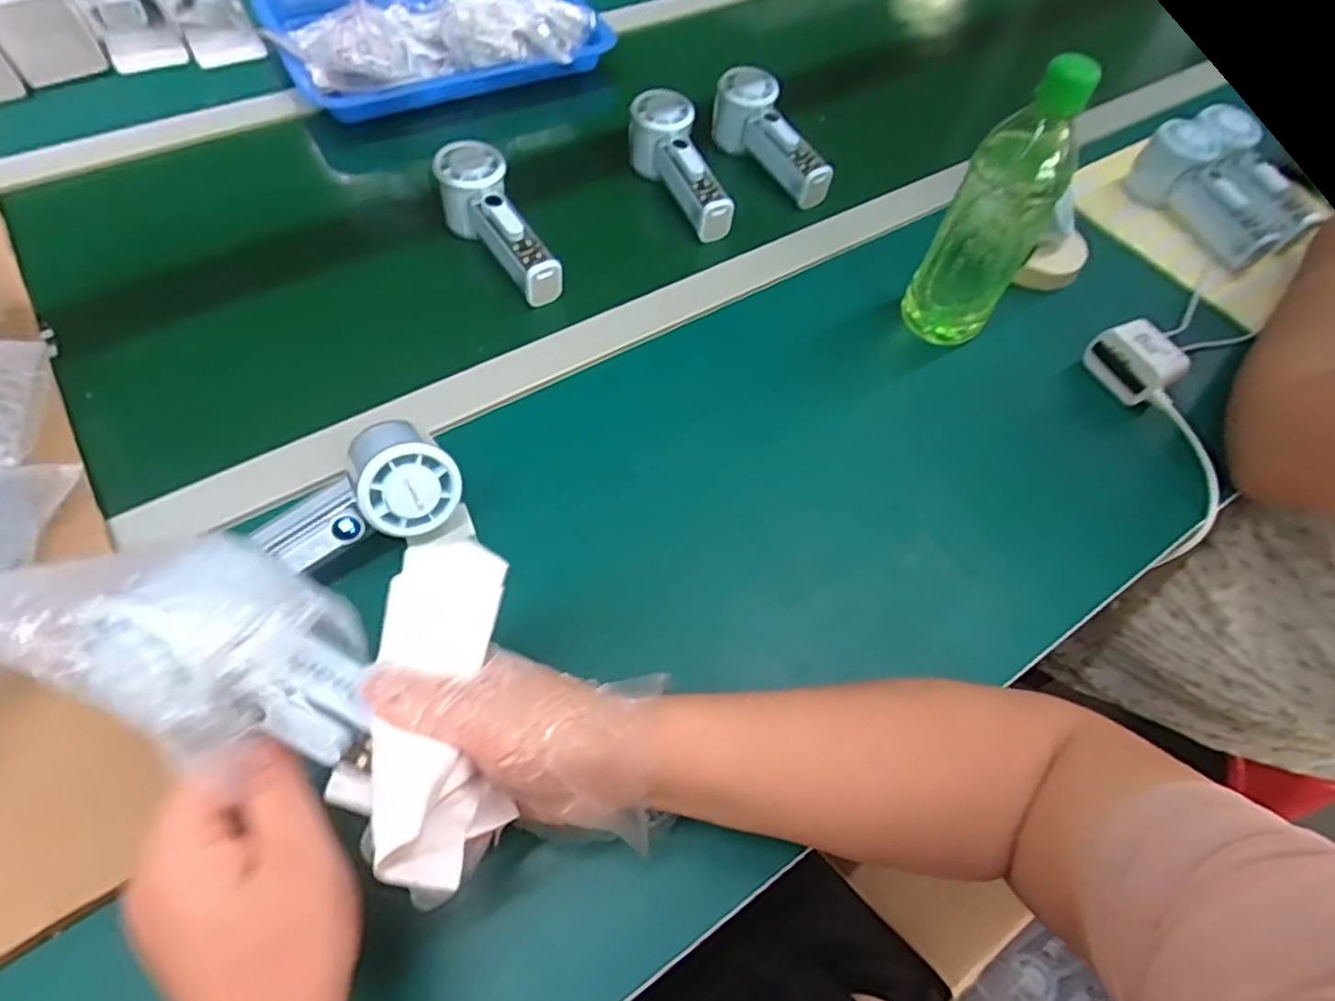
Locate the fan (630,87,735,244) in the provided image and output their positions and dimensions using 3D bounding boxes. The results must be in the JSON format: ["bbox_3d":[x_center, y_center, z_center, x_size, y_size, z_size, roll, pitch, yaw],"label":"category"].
[{"bbox_3d":[0.012,-0.312,0.645,0.056,0.047,0.163,-23,75,-17],"label":"fan"}]

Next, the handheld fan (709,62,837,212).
[{"bbox_3d":[0.098,-0.353,0.681,0.045,0.064,0.157,-20,61,-16],"label":"handheld fan"}]

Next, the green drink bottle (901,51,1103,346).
[{"bbox_3d":[0.233,-0.199,0.507,0.069,0.217,0.059,29,60,15],"label":"green drink bottle"}]

